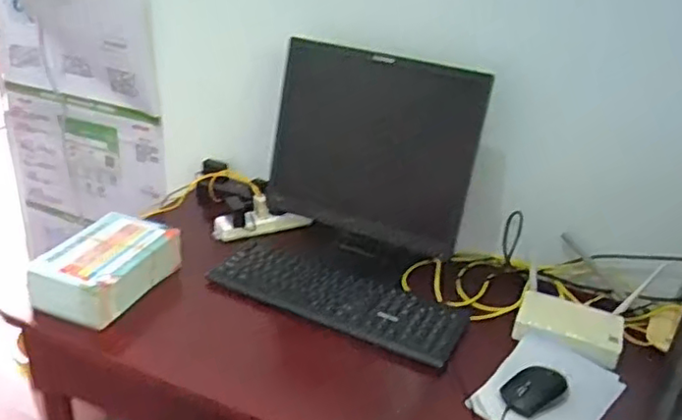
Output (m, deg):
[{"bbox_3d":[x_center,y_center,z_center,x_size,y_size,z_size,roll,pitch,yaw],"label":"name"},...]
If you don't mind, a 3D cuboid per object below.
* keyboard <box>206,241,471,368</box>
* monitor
[{"bbox_3d":[-0.005,0.145,1.057,0.418,0.030,0.155,17,32,21],"label":"keyboard"},{"bbox_3d":[0.047,-0.106,1.068,0.355,0.312,0.052,16,32,20],"label":"monitor"}]

